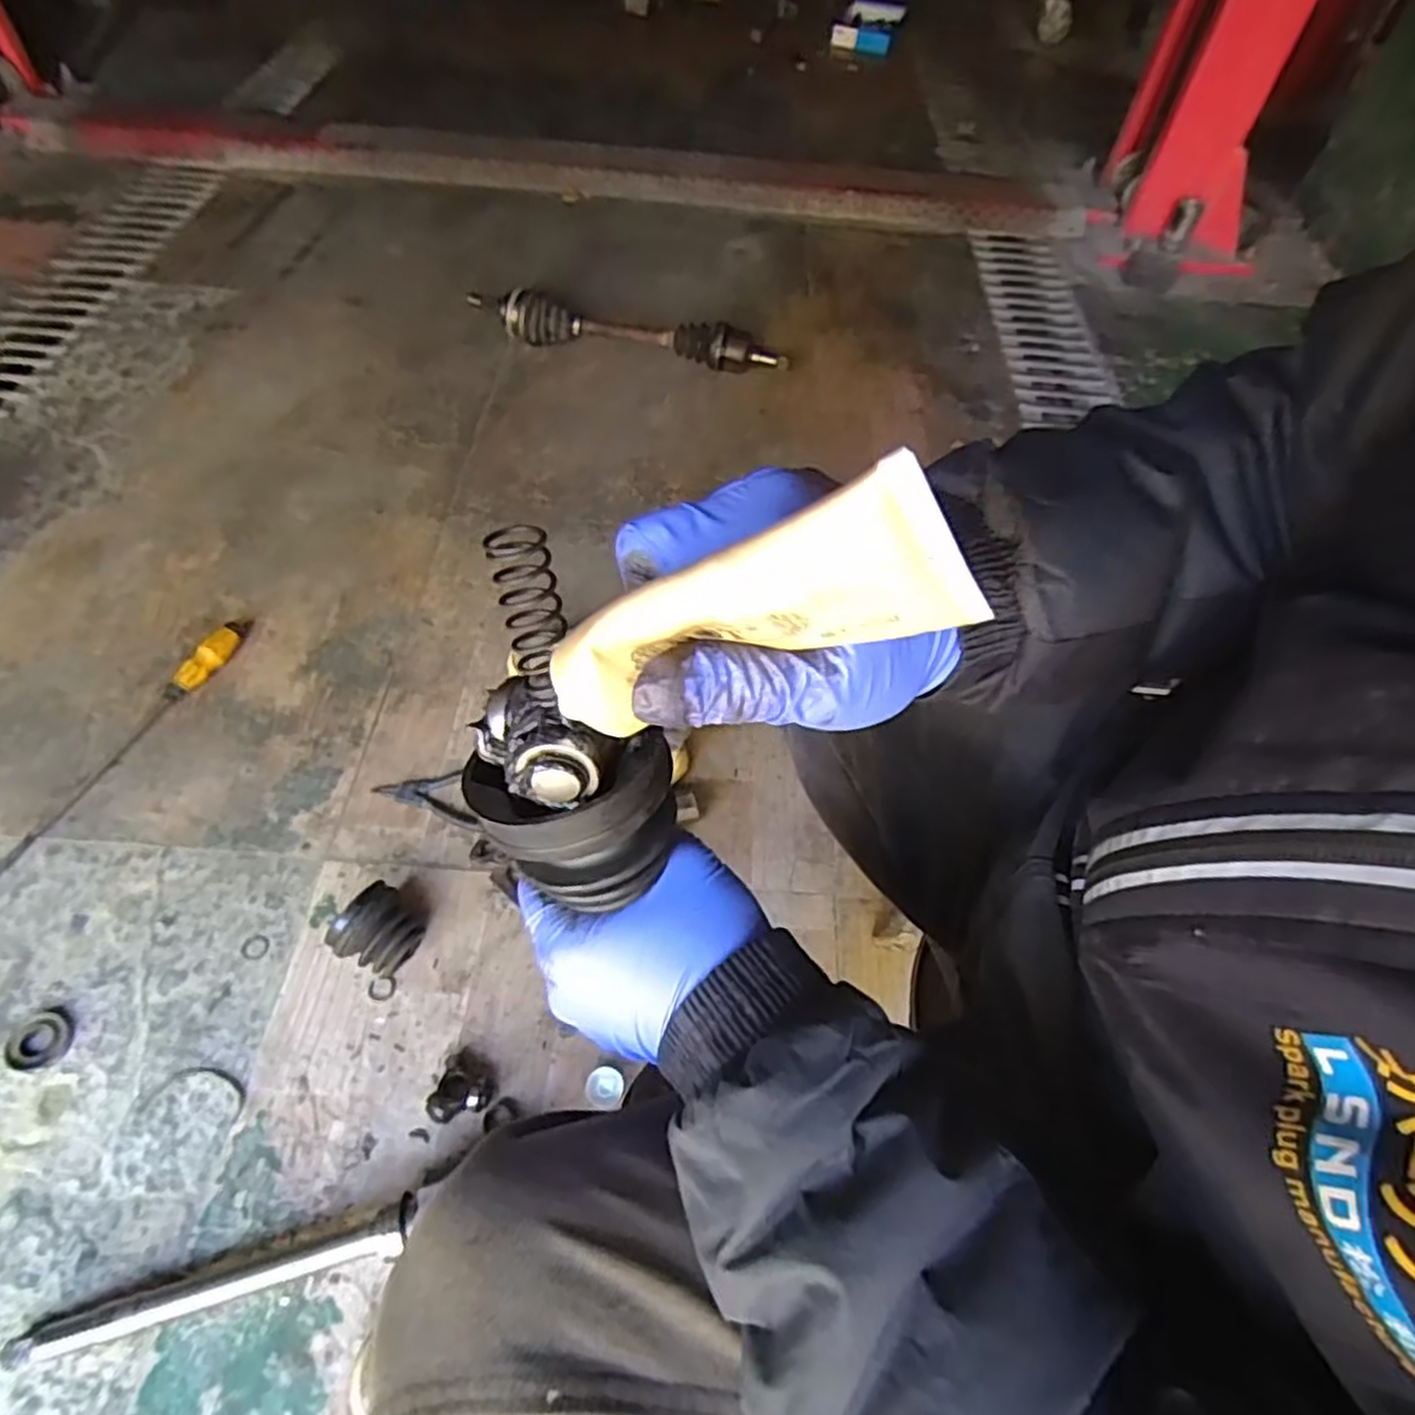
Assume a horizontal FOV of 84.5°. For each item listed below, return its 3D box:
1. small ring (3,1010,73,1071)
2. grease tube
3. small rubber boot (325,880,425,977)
[{"bbox_3d":[-0.685,0.340,0.797,0.058,0.007,0.057,2,54,-3],"label":"small ring"},{"bbox_3d":[0.008,-0.026,0.224,0.126,0.051,0.013,-18,47,25],"label":"grease tube"},{"bbox_3d":[-0.352,0.245,0.837,0.076,0.076,0.082,34,59,19],"label":"small rubber boot"}]

